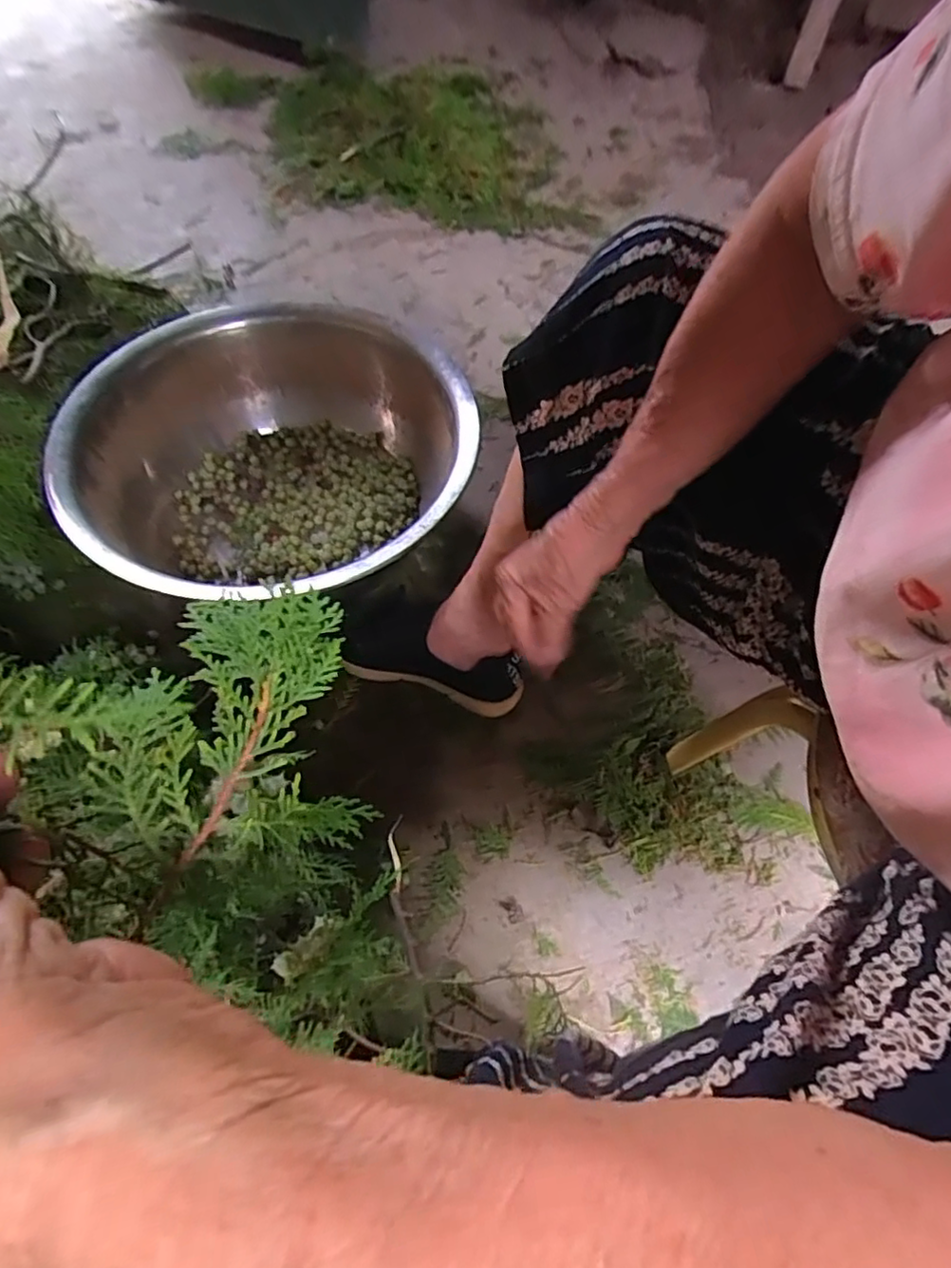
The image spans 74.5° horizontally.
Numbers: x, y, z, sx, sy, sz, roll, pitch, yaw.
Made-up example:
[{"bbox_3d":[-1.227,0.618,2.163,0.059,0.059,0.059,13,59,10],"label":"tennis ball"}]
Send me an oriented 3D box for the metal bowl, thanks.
[{"bbox_3d":[-0.231,-0.193,0.742,0.424,0.150,0.416,1,60,-2],"label":"metal bowl"}]

